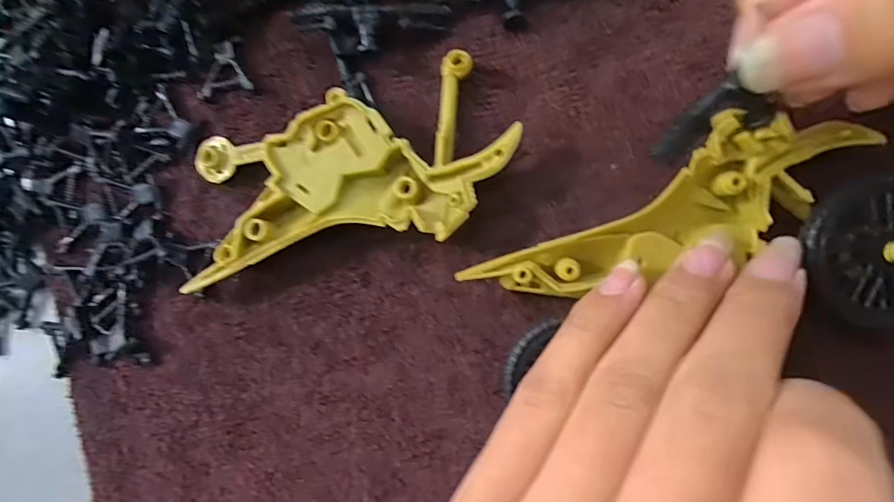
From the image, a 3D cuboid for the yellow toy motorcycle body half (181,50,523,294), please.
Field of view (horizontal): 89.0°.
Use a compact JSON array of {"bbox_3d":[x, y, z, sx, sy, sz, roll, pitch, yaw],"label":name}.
[{"bbox_3d":[-0.031,-0.023,0.139,0.099,0.011,0.048,-16,85,7],"label":"yellow toy motorcycle body half"}]

